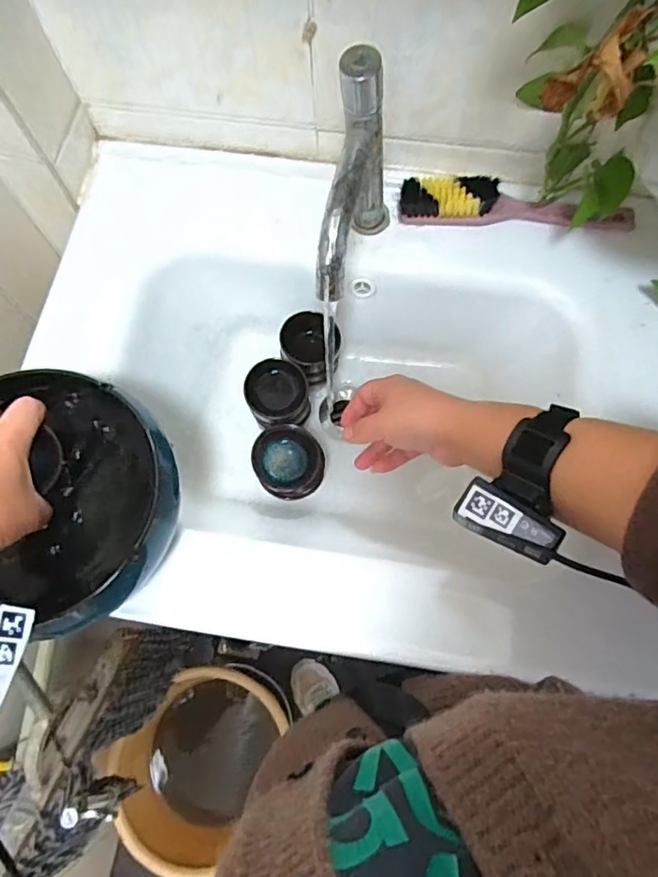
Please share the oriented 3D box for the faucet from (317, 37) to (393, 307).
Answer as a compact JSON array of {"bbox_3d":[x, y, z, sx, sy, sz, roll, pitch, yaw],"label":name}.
[{"bbox_3d":[0.025,-0.191,0.447,0.054,0.182,0.158,6,70,1],"label":"faucet"}]

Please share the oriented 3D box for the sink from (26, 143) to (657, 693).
[{"bbox_3d":[0.012,-0.019,0.550,0.580,0.148,0.419,9,70,3],"label":"sink"}]

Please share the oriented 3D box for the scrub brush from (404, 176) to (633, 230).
[{"bbox_3d":[0.183,-0.226,0.532,0.225,0.037,0.032,6,70,1],"label":"scrub brush"}]

